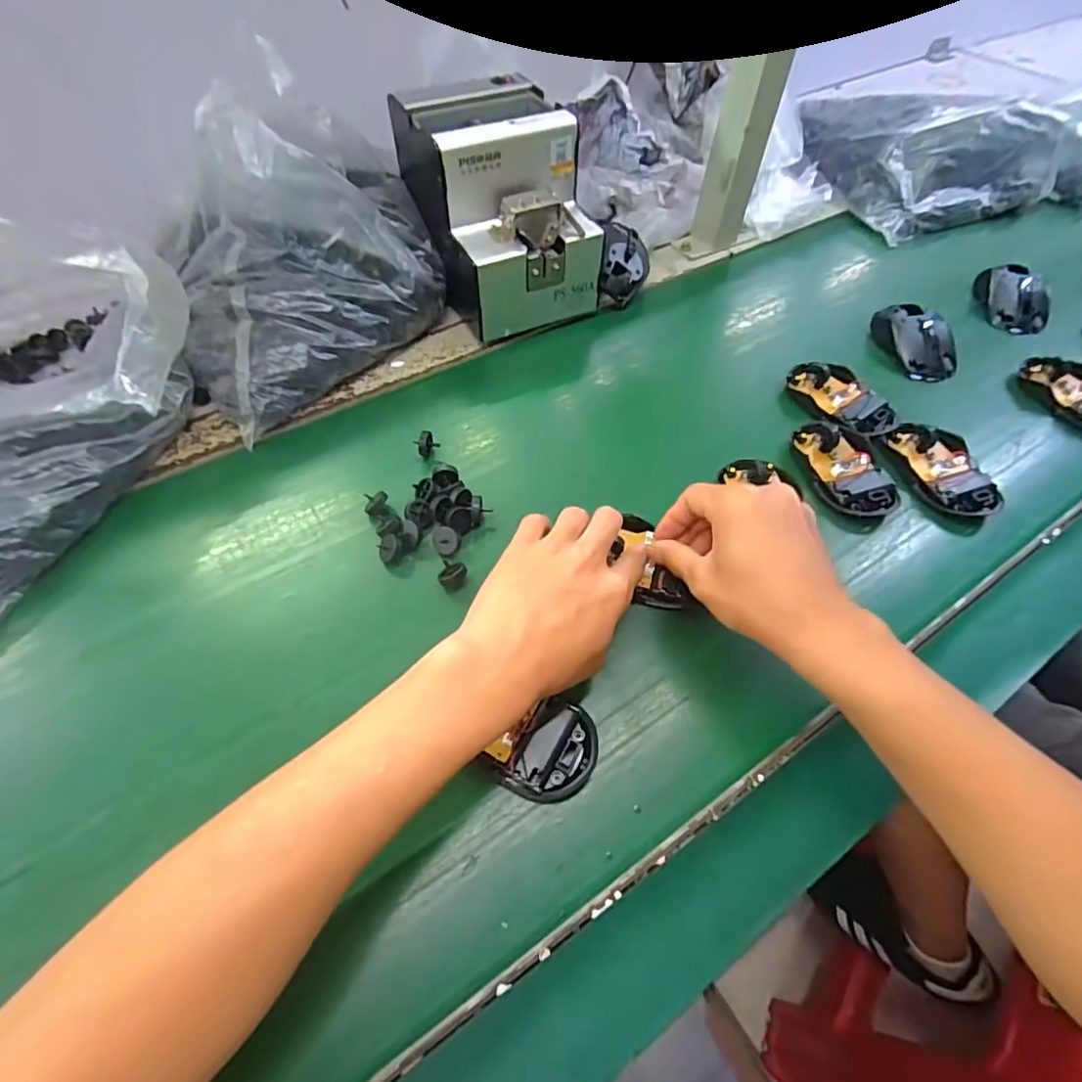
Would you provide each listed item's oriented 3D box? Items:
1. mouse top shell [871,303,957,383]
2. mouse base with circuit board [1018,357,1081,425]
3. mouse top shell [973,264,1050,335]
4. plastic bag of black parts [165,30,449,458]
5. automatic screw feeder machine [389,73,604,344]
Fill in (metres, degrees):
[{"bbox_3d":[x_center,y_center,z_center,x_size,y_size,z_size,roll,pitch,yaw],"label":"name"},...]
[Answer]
[{"bbox_3d":[0.352,-0.189,0.518,0.061,0.026,0.086,1,57,-1],"label":"mouse top shell"},{"bbox_3d":[0.467,-0.129,0.481,0.052,0.024,0.091,-32,63,-21],"label":"mouse base with circuit board"},{"bbox_3d":[0.478,-0.245,0.556,0.055,0.027,0.077,9,57,4],"label":"mouse top shell"},{"bbox_3d":[-0.189,-0.235,0.447,0.245,0.162,0.155,-37,65,-23],"label":"plastic bag of black parts"},{"bbox_3d":[-0.038,-0.298,0.508,0.126,0.156,0.173,-24,60,-17],"label":"automatic screw feeder machine"}]

